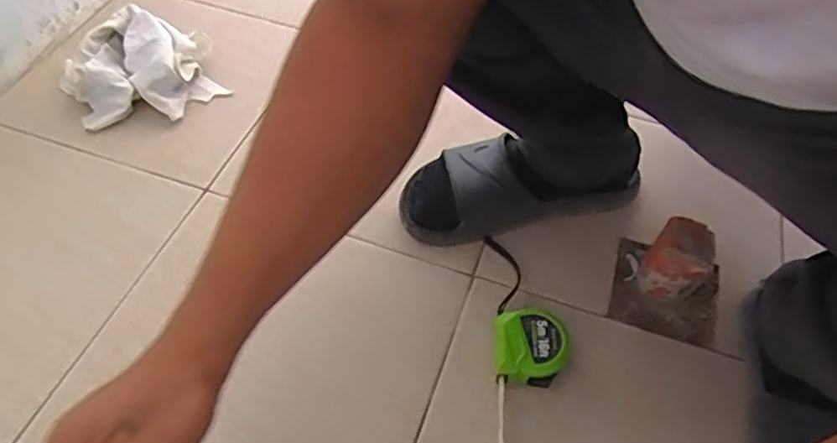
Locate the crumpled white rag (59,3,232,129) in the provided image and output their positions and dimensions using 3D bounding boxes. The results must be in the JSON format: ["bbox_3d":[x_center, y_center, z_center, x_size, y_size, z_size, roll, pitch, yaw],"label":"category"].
[{"bbox_3d":[-0.328,-0.177,0.743,0.169,0.066,0.136,-22,56,-18],"label":"crumpled white rag"}]

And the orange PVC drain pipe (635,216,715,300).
[{"bbox_3d":[0.249,0.039,0.612,0.057,0.074,0.054,36,57,23],"label":"orange PVC drain pipe"}]

